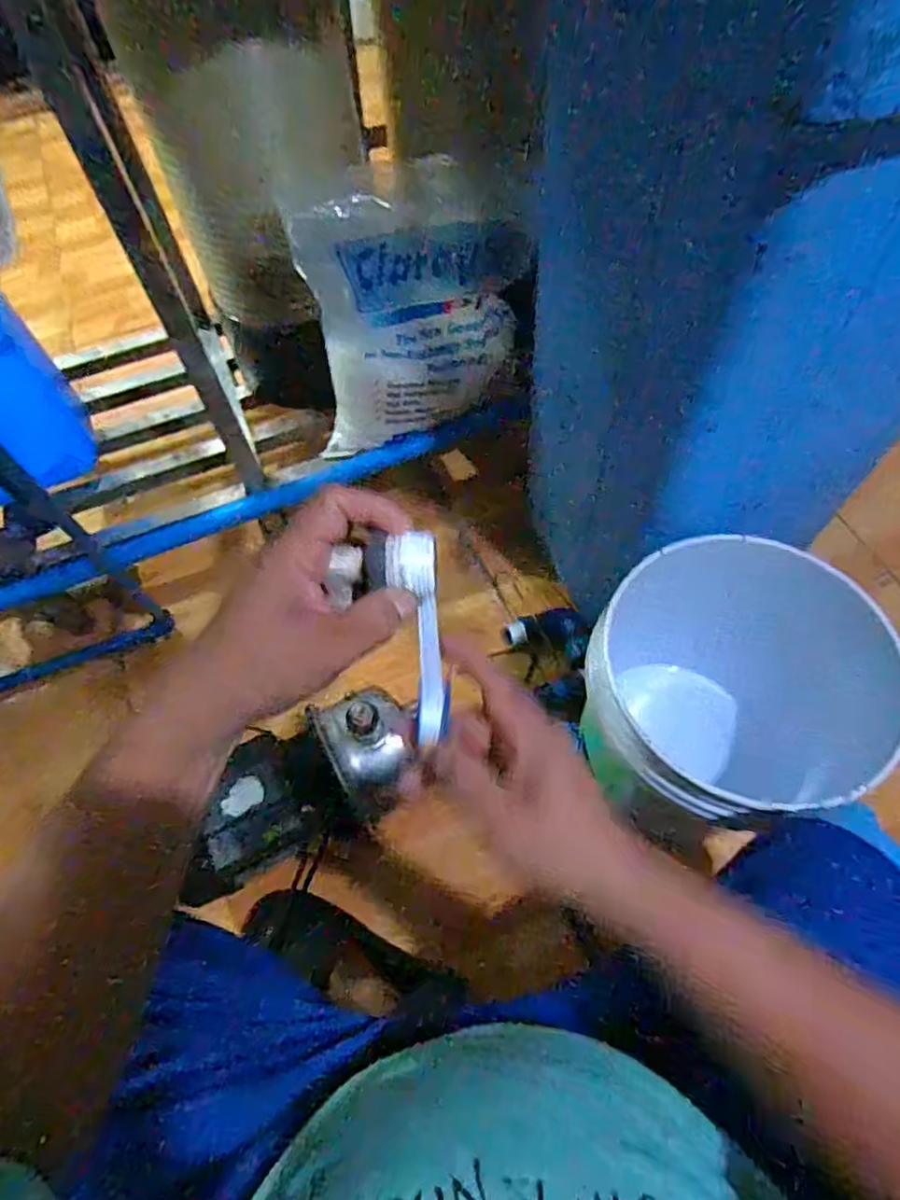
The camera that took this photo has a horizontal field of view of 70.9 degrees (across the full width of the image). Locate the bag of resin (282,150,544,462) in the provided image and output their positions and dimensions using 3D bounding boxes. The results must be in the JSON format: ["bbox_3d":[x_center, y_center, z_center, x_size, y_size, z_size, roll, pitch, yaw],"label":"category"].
[{"bbox_3d":[-0.042,-0.364,0.835,0.293,0.309,0.109,-13,61,-6],"label":"bag of resin"}]

